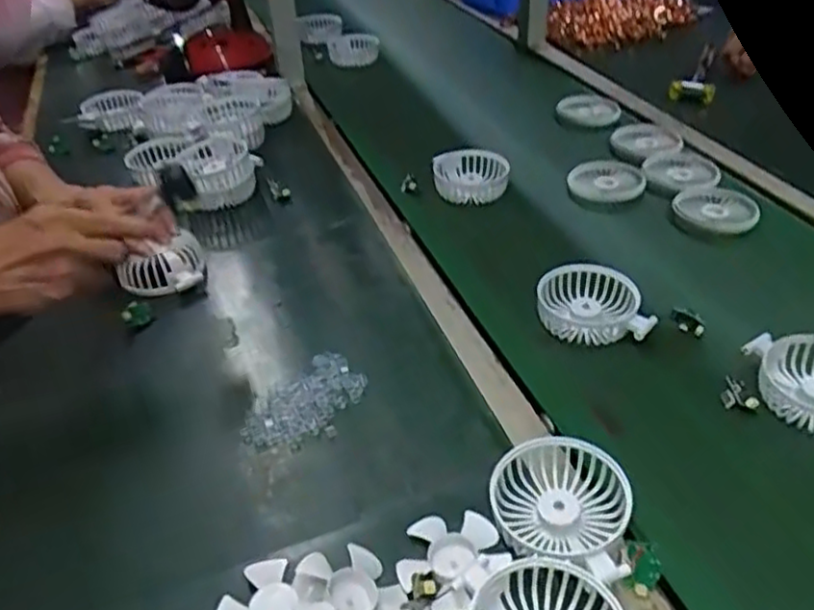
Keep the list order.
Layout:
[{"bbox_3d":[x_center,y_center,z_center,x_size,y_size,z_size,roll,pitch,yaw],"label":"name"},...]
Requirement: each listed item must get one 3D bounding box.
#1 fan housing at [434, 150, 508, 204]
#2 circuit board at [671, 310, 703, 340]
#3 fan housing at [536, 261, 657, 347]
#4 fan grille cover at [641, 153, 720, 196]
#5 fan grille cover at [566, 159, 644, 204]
[{"bbox_3d":[0.077,-0.158,0.865,0.086,0.034,0.093,-2,37,0],"label":"fan housing"},{"bbox_3d":[0.250,0.015,0.628,0.030,0.004,0.023,27,62,18],"label":"circuit board"},{"bbox_3d":[0.169,0.000,0.653,0.093,0.029,0.091,1,37,4],"label":"fan housing"},{"bbox_3d":[0.335,-0.162,0.865,0.085,0.016,0.091,13,39,19],"label":"fan grille cover"},{"bbox_3d":[0.243,-0.153,0.862,0.088,0.008,0.099,4,37,8],"label":"fan grille cover"}]

